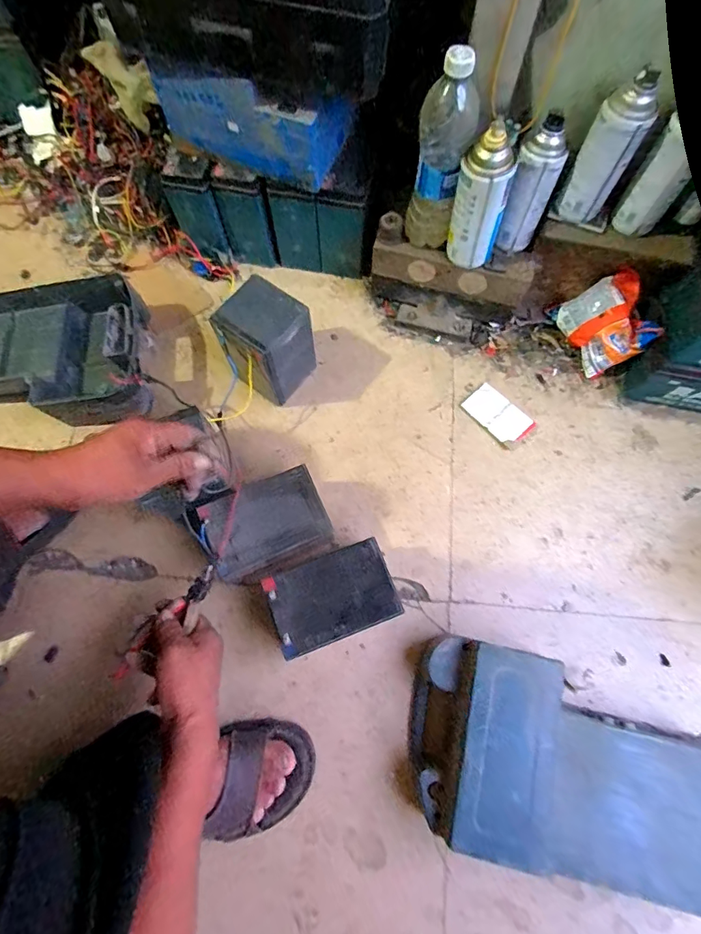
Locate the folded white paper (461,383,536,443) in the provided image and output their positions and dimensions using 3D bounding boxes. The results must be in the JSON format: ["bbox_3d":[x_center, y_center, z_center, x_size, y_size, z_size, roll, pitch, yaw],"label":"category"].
[{"bbox_3d":[0.241,-0.085,0.722,0.063,0.008,0.107,-41,77,-12],"label":"folded white paper"}]

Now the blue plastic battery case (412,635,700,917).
[{"bbox_3d":[0.257,0.347,0.526,0.360,0.094,0.215,12,73,4],"label":"blue plastic battery case"}]

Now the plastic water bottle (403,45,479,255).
[{"bbox_3d":[0.111,-0.389,0.564,0.068,0.209,0.056,22,73,7],"label":"plastic water bottle"}]

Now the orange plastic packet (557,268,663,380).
[{"bbox_3d":[0.407,-0.229,0.704,0.038,0.121,0.125,-19,77,-51],"label":"orange plastic packet"}]

